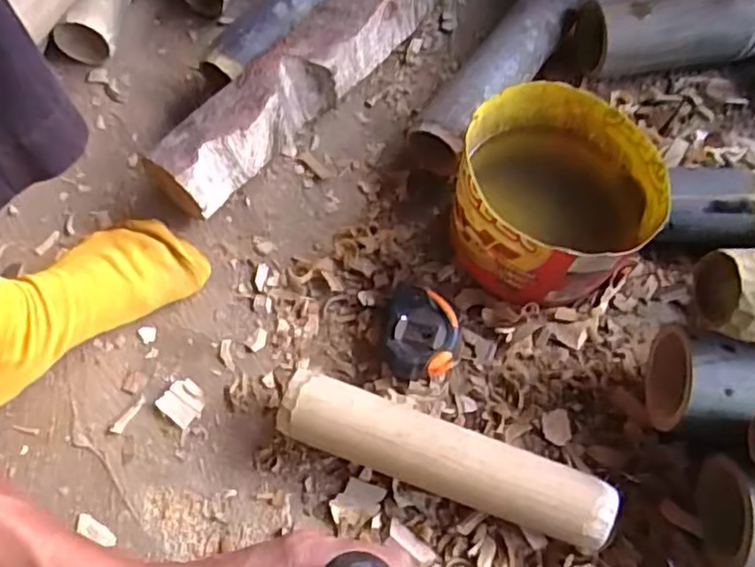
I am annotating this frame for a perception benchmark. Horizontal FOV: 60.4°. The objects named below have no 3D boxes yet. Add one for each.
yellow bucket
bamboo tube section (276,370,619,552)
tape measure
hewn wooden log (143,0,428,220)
[{"bbox_3d":[0.137,-0.066,0.527,0.142,0.102,0.155,-32,70,-15],"label":"yellow bucket"},{"bbox_3d":[0.044,0.125,0.460,0.231,0.053,0.047,19,66,7],"label":"bamboo tube section"},{"bbox_3d":[0.034,0.039,0.510,0.059,0.036,0.073,1,65,-1],"label":"tape measure"},{"bbox_3d":[-0.071,-0.176,0.590,0.062,0.084,0.303,41,70,16],"label":"hewn wooden log"}]

